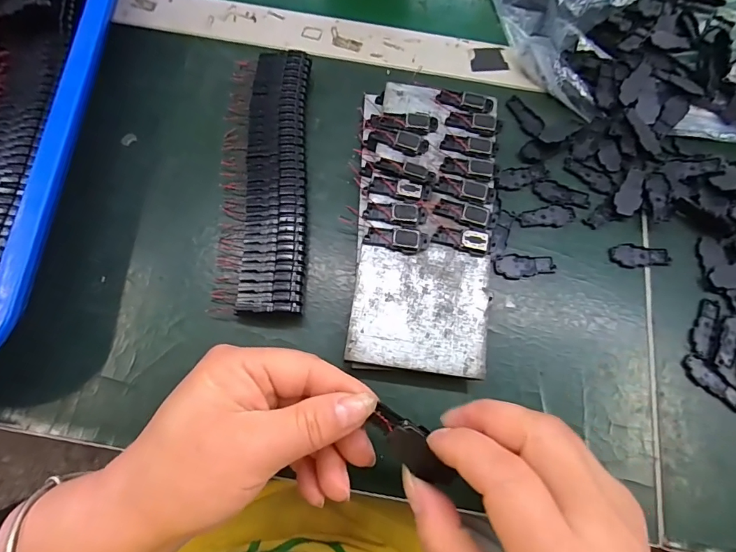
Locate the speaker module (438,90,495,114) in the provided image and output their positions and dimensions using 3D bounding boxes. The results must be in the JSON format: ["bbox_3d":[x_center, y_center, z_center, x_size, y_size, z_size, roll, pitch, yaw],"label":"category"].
[{"bbox_3d":[0.068,-0.122,0.300,0.038,0.004,0.015,17,71,4],"label":"speaker module"}]

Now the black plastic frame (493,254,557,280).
[{"bbox_3d":[0.102,-0.007,0.279,0.039,0.004,0.017,-3,71,-3],"label":"black plastic frame"}]

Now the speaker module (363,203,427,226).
[{"bbox_3d":[0.018,-0.040,0.268,0.038,0.004,0.013,8,71,1],"label":"speaker module"}]

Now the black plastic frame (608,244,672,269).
[{"bbox_3d":[0.182,-0.013,0.286,0.039,0.004,0.017,5,71,0],"label":"black plastic frame"}]

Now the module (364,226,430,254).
[{"bbox_3d":[0.018,-0.023,0.264,0.038,0.004,0.014,11,71,2],"label":"module"}]

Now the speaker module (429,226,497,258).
[{"bbox_3d":[0.060,-0.023,0.264,0.038,0.004,0.015,14,71,3],"label":"speaker module"}]

